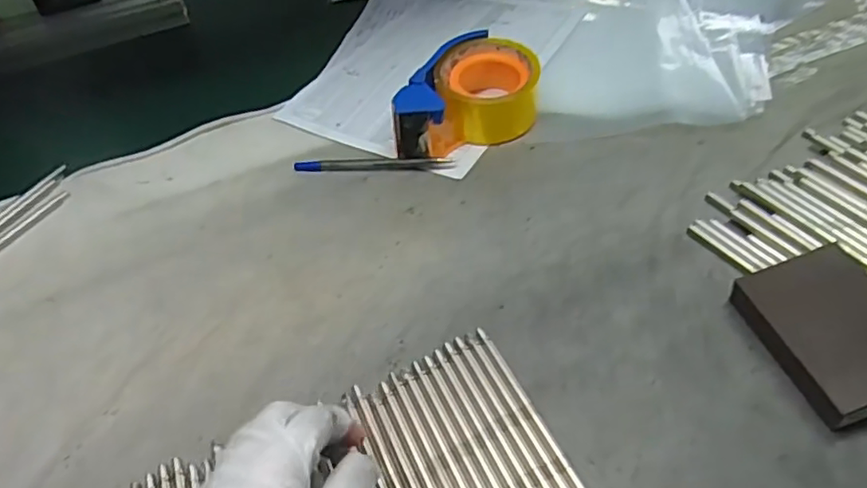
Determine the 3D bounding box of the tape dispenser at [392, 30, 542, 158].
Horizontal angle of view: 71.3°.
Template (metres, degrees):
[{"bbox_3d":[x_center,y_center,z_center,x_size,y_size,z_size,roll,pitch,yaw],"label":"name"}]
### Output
[{"bbox_3d":[0.036,-0.124,0.530,0.092,0.056,0.131,17,51,21],"label":"tape dispenser"}]

